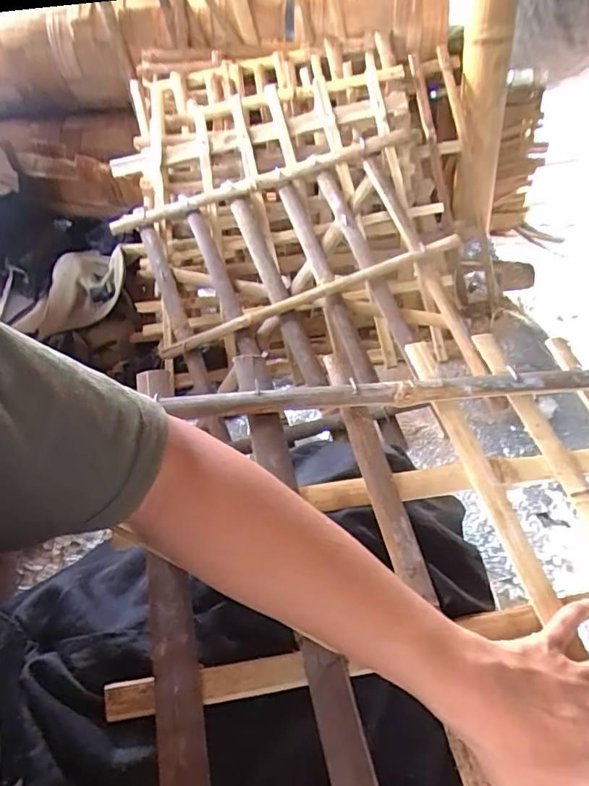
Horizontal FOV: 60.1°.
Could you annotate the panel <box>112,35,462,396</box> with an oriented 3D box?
[{"bbox_3d":[0.007,-0.344,0.898,0.584,0.125,0.614,-6,75,2],"label":"panel"}]

